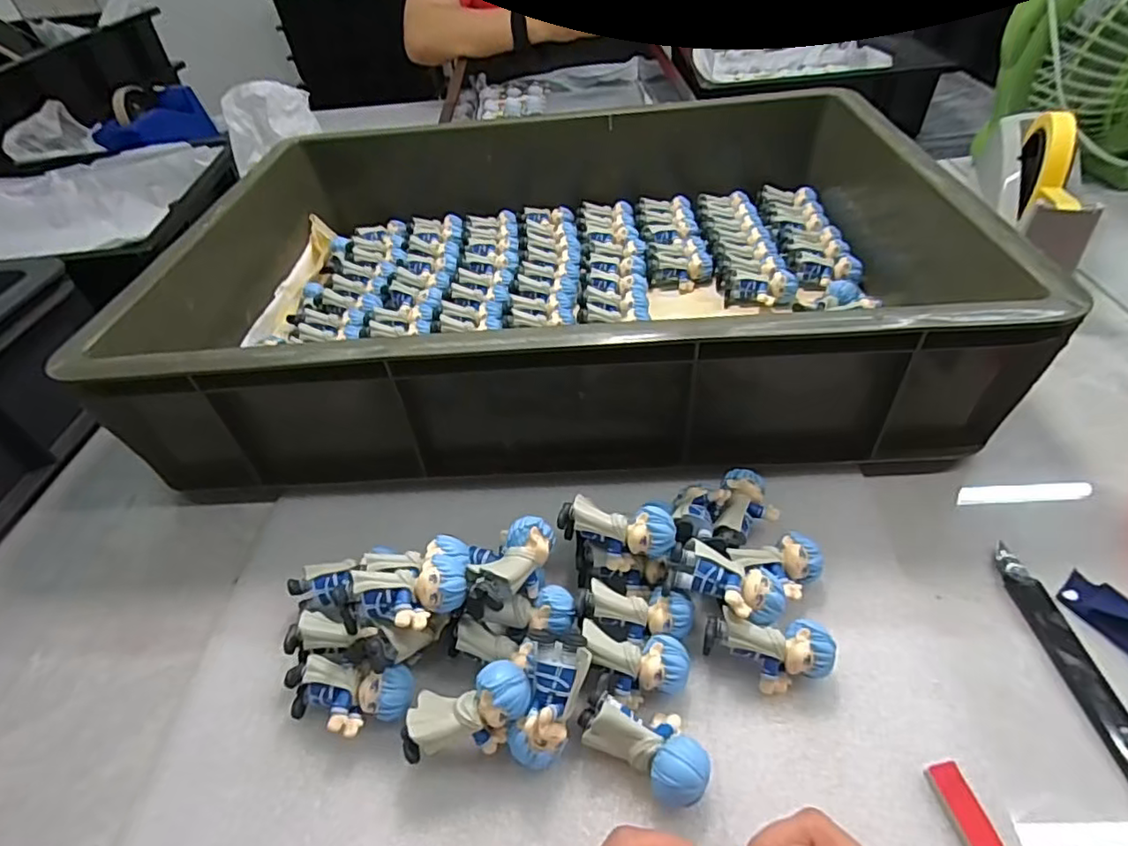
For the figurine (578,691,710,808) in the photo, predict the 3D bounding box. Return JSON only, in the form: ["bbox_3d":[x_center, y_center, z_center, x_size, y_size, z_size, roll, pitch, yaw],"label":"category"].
[{"bbox_3d":[0.039,0.150,0.279,0.061,0.026,0.035,25,53,28],"label":"figurine"}]

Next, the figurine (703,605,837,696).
[{"bbox_3d":[0.104,0.118,0.302,0.062,0.028,0.030,3,45,10],"label":"figurine"}]

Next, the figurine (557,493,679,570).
[{"bbox_3d":[0.029,0.062,0.330,0.063,0.026,0.028,4,45,11],"label":"figurine"}]

